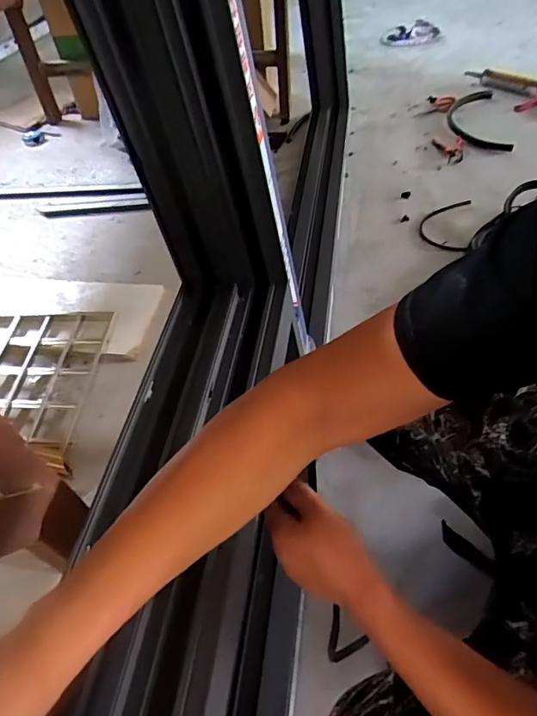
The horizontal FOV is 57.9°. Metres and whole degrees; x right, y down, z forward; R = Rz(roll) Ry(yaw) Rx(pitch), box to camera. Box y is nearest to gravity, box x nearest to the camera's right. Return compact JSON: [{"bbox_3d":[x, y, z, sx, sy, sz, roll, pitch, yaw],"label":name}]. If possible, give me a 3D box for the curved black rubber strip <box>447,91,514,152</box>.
[{"bbox_3d":[0.684,-0.777,1.599,0.160,0.041,0.412,3,48,6],"label":"curved black rubber strip"}]

